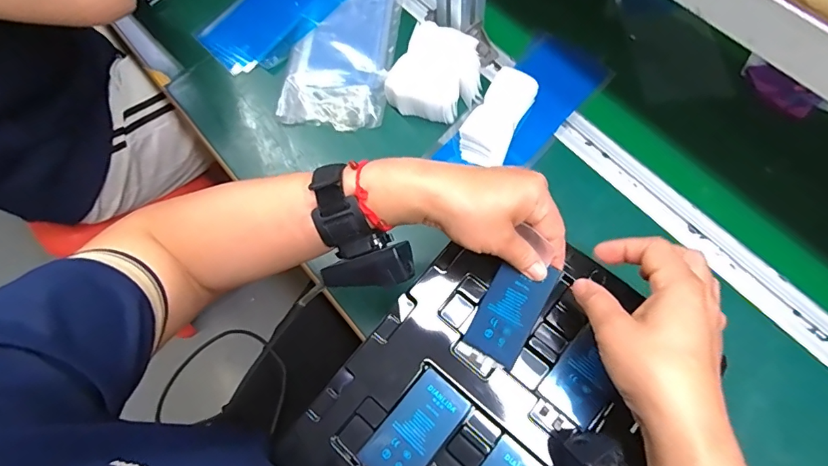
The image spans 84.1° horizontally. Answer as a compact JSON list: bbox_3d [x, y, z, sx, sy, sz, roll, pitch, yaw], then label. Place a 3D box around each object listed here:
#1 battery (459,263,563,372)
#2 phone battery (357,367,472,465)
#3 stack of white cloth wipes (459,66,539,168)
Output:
[{"bbox_3d":[0.075,0.059,0.356,0.043,0.004,0.081,28,89,17],"label":"battery"},{"bbox_3d":[-0.002,0.150,0.340,0.042,0.006,0.091,39,75,16],"label":"phone battery"},{"bbox_3d":[0.091,-0.127,0.500,0.052,0.025,0.113,25,72,12],"label":"stack of white cloth wipes"}]

